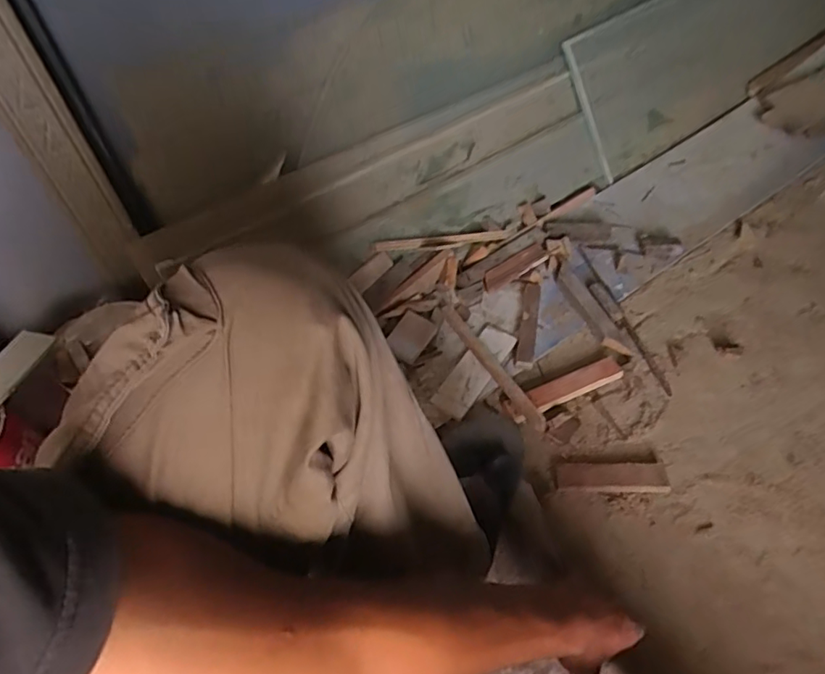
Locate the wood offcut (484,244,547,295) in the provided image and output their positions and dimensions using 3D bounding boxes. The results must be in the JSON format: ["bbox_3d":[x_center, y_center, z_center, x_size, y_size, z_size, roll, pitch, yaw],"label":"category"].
[{"bbox_3d":[0.187,-0.127,0.996,0.143,0.013,0.040,-32,57,-20],"label":"wood offcut"}]

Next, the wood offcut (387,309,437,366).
[{"bbox_3d":[-0.002,-0.002,0.896,0.059,0.010,0.090,40,58,-5],"label":"wood offcut"}]

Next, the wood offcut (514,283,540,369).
[{"bbox_3d":[0.193,-0.022,0.922,0.028,0.020,0.173,8,53,10],"label":"wood offcut"}]

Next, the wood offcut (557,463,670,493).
[{"bbox_3d":[0.274,0.195,0.763,0.147,0.016,0.043,0,52,3],"label":"wood offcut"}]

